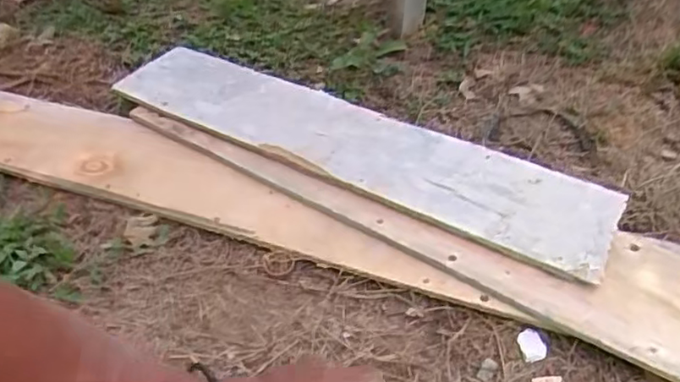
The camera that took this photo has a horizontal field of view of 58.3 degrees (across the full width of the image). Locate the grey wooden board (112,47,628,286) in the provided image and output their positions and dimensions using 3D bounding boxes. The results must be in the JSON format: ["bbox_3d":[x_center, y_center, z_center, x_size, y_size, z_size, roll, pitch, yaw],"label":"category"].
[{"bbox_3d":[-0.003,-0.067,0.713,0.630,0.013,0.133,22,49,26],"label":"grey wooden board"}]

